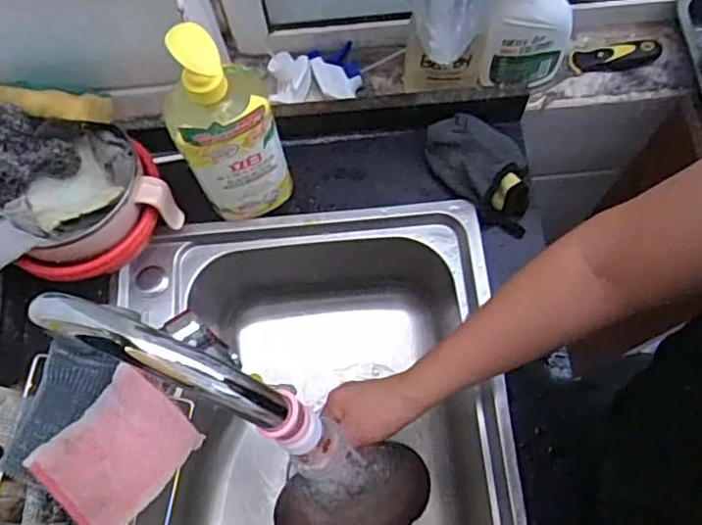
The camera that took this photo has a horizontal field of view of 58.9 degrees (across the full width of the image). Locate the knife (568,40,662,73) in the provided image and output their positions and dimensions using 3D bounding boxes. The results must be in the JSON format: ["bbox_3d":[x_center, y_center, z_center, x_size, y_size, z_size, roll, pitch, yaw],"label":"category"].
[{"bbox_3d":[0.330,-0.257,0.774,0.109,0.027,0.026,-5,70,0],"label":"knife"}]

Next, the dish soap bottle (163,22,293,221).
[{"bbox_3d":[-0.122,-0.128,0.608,0.092,0.269,0.069,-25,72,-7],"label":"dish soap bottle"}]

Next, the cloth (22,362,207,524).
[{"bbox_3d":[-0.181,0.146,0.478,0.085,0.022,0.108,42,77,15],"label":"cloth"}]

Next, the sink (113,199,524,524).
[{"bbox_3d":[-0.041,0.231,0.688,0.417,0.255,0.566,-5,70,0],"label":"sink"}]

